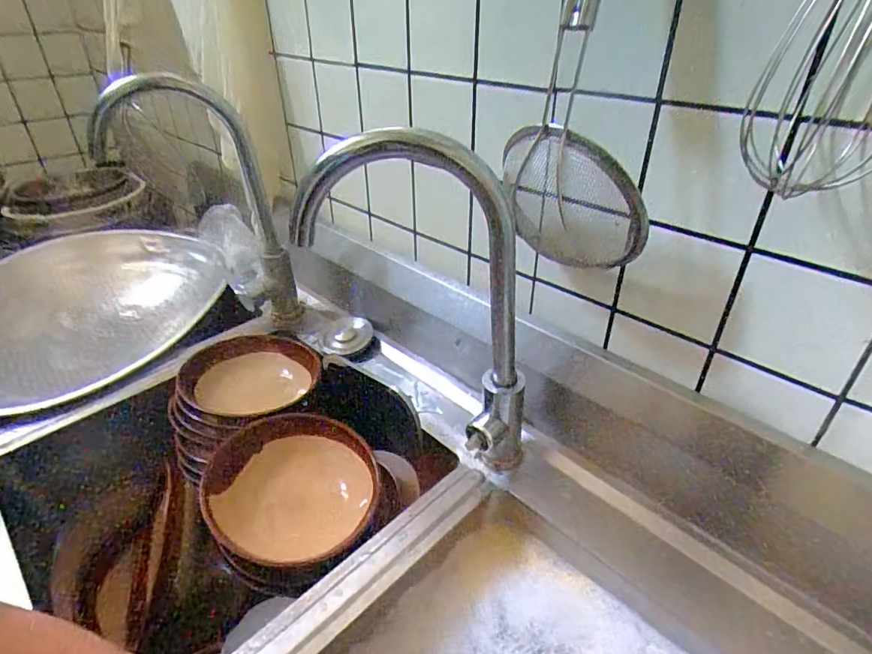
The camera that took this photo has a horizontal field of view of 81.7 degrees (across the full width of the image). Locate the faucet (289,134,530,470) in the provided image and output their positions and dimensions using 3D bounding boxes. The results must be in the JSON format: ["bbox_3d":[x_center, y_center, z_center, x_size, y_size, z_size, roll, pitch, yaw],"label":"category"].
[{"bbox_3d":[-0.014,-0.005,0.490,0.211,0.355,0.093,-5,35,-7],"label":"faucet"}]

